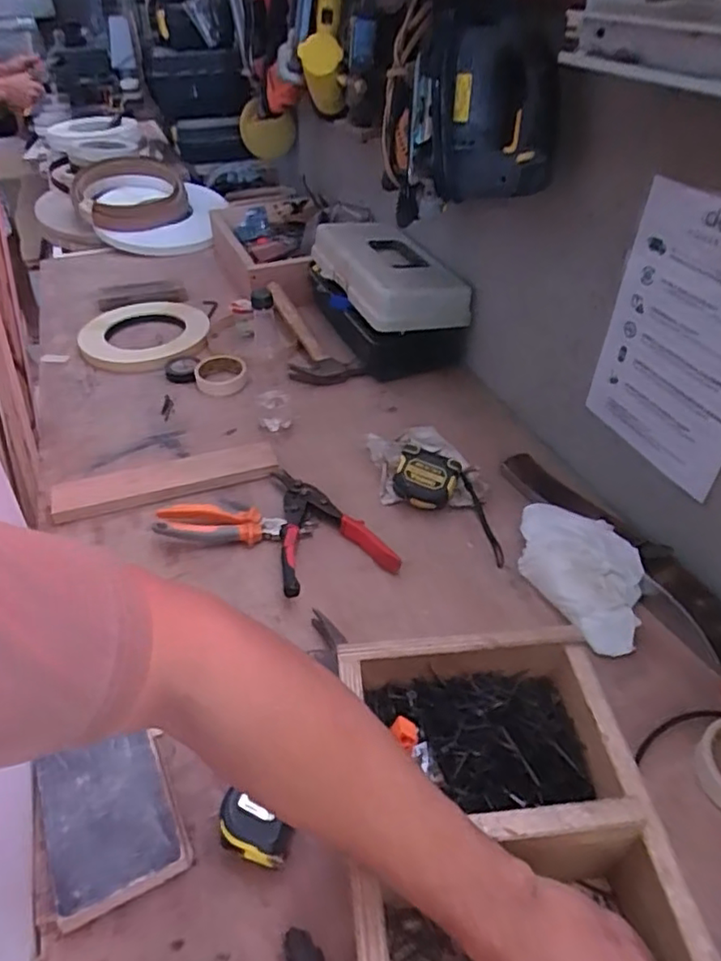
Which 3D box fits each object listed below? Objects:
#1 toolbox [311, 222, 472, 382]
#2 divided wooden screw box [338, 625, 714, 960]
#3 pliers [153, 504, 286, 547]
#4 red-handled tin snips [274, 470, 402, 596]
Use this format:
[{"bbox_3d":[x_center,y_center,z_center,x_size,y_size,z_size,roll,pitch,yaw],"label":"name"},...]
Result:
[{"bbox_3d":[0.033,-0.336,1.138,0.184,0.156,0.367,-19,44,-19],"label":"toolbox"},{"bbox_3d":[0.102,0.276,0.432,0.209,0.102,0.332,-6,42,-2],"label":"divided wooden screw box"},{"bbox_3d":[-0.179,0.056,0.786,0.164,0.028,0.053,0,41,1],"label":"pliers"},{"bbox_3d":[-0.060,0.046,0.782,0.141,0.035,0.225,-16,43,-17],"label":"red-handled tin snips"}]

